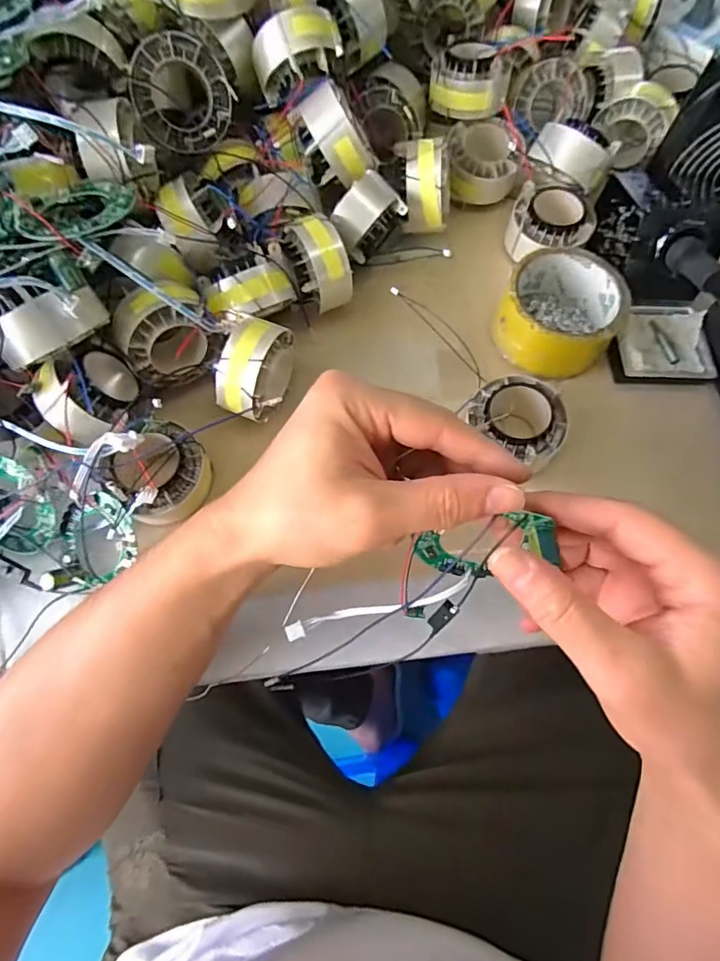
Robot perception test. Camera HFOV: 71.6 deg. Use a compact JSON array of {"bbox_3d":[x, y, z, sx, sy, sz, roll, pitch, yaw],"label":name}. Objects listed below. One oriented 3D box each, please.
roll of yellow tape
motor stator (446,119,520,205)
[{"bbox_3d":[0.151,-0.126,0.377,0.083,0.046,0.085,0,68,0],"label":"roll of yellow tape"},{"bbox_3d":[0.106,-0.275,0.433,0.062,0.038,0.058,0,68,0],"label":"motor stator"}]

